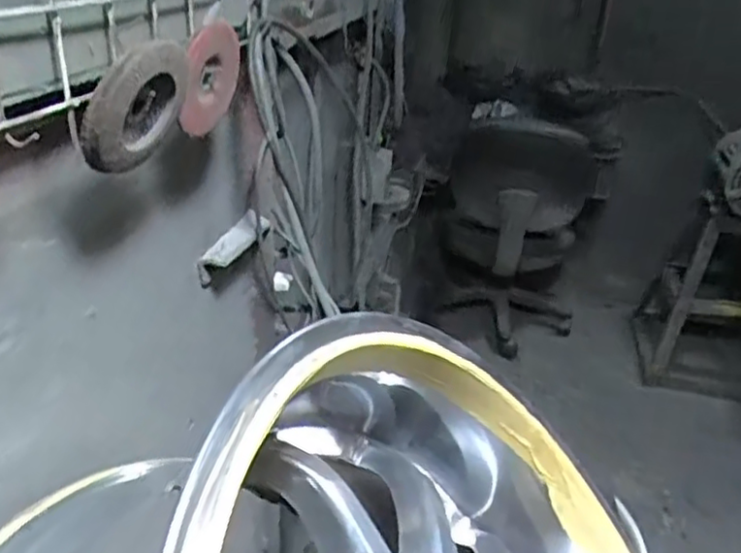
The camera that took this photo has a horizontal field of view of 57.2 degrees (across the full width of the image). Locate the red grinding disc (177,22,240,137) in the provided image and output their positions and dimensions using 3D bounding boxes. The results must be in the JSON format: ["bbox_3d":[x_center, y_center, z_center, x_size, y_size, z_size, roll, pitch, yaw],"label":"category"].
[{"bbox_3d":[-0.135,-0.168,0.576,0.012,0.089,0.112,20,27,5],"label":"red grinding disc"}]

